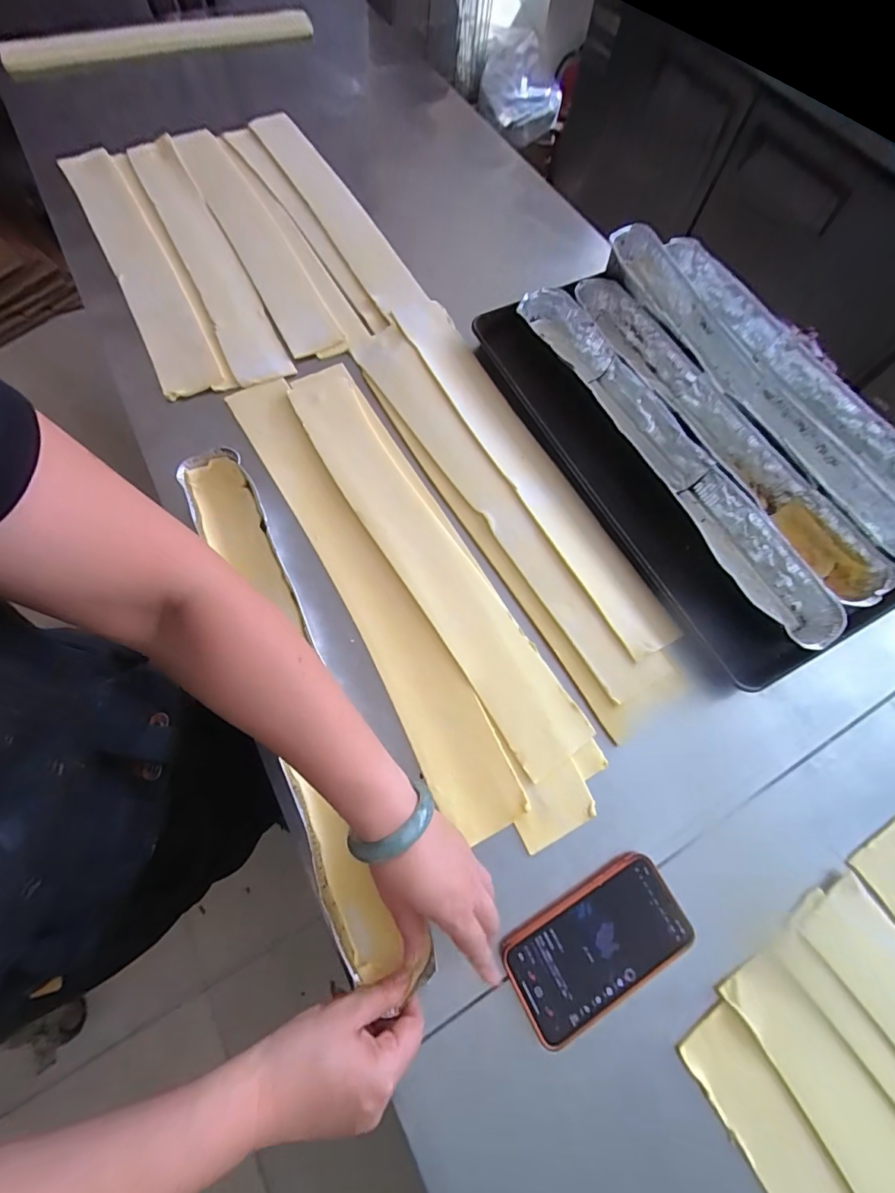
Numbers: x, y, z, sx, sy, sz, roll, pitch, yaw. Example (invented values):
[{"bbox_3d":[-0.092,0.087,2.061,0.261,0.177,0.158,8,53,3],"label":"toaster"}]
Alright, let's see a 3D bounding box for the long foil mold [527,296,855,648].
[{"bbox_3d":[0.279,-0.198,0.583,0.075,0.034,0.583,-24,71,-12],"label":"long foil mold"}]

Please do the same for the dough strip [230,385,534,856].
[{"bbox_3d":[-0.100,-0.030,0.512,0.080,0.013,0.603,-27,72,-13],"label":"dough strip"}]

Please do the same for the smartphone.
[{"bbox_3d":[0.131,0.304,0.395,0.160,0.012,0.081,-26,72,-12],"label":"smartphone"}]

